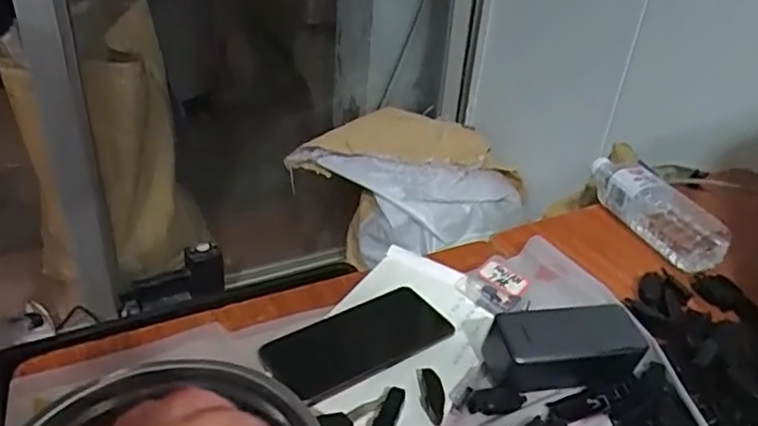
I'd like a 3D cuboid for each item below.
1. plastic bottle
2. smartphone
[{"bbox_3d":[0.330,-0.010,0.743,0.053,0.055,0.203,-9,34,-20],"label":"plastic bottle"},{"bbox_3d":[-0.016,0.114,0.554,0.165,0.005,0.084,-17,37,-30],"label":"smartphone"}]

